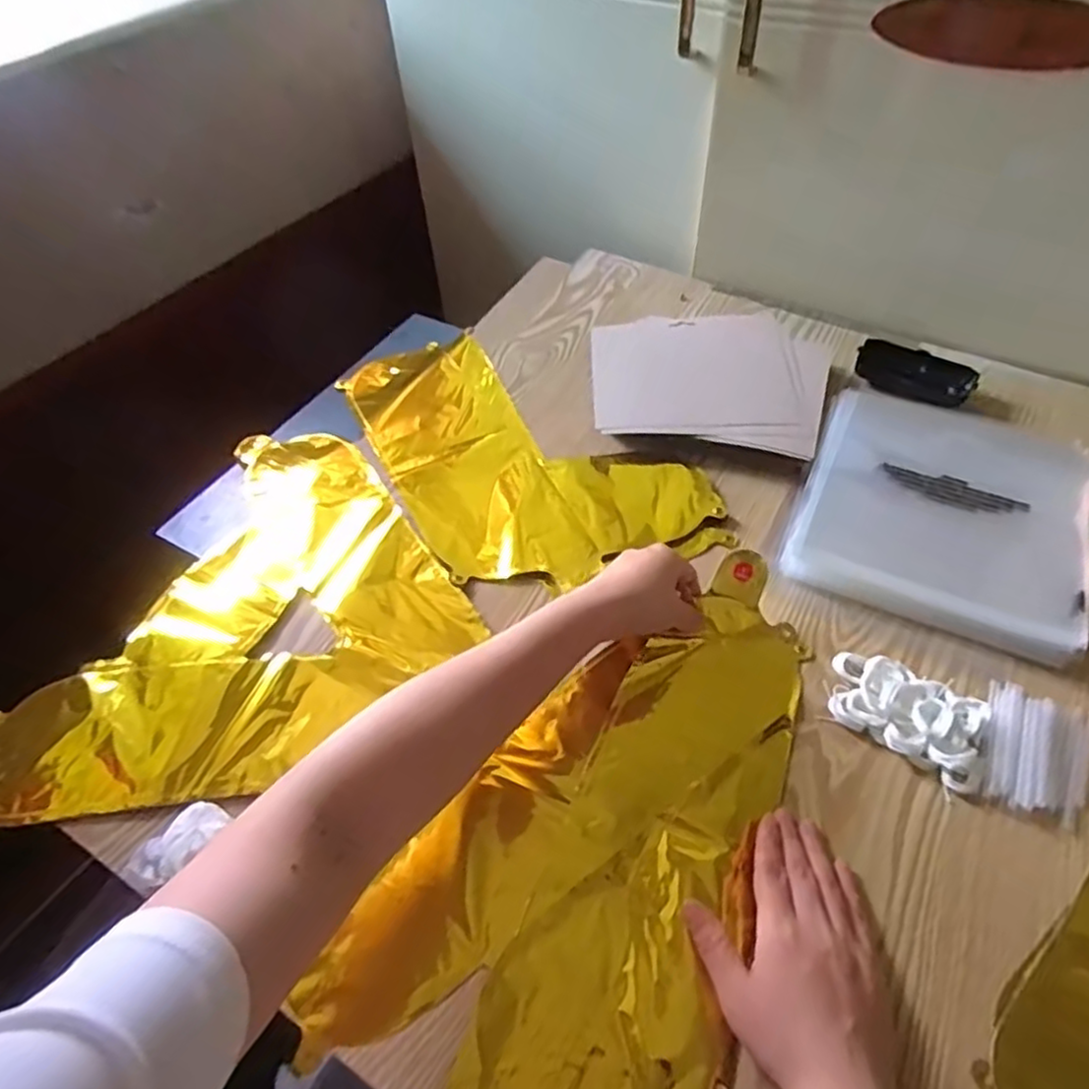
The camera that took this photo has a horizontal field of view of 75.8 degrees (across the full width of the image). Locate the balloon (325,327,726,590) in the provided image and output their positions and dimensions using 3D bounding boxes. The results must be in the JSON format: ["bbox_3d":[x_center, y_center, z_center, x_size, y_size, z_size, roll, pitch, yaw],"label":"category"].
[{"bbox_3d":[-0.033,-0.106,0.675,0.236,0.008,0.391,-24,54,-15],"label":"balloon"}]

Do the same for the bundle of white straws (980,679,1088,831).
[{"bbox_3d":[0.325,0.135,0.462,0.066,0.013,0.091,25,57,21],"label":"bundle of white straws"}]

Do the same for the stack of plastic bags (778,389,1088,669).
[{"bbox_3d":[0.331,-0.031,0.585,0.212,0.029,0.228,19,55,18],"label":"stack of plastic bags"}]

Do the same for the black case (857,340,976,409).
[{"bbox_3d":[0.367,-0.171,0.695,0.107,0.028,0.036,26,57,22],"label":"black case"}]

